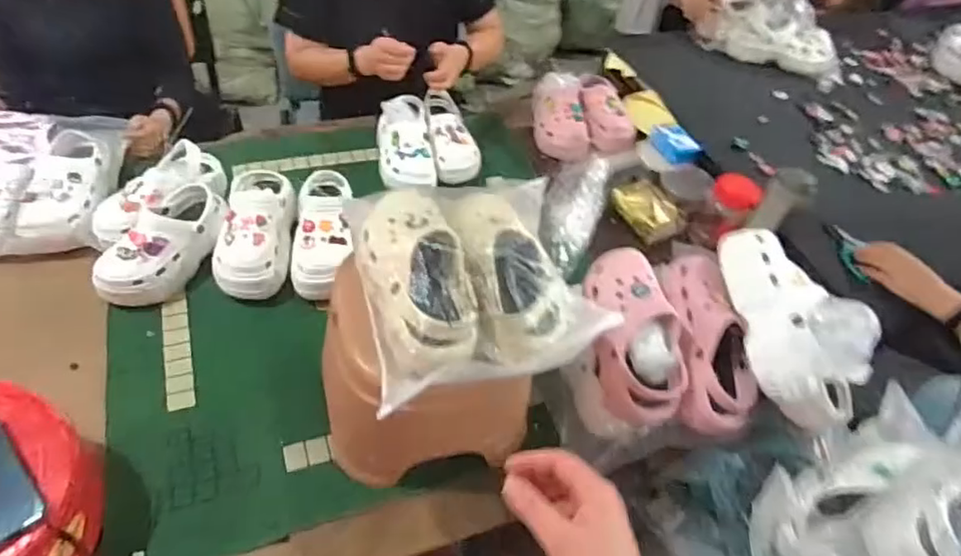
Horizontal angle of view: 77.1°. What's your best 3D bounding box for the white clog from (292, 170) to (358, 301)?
[{"bbox_3d":[-0.283,-0.090,1.110,0.118,0.092,0.268,-2,50,-7],"label":"white clog"}]

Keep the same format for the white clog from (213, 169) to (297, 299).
[{"bbox_3d":[-0.402,-0.092,1.090,0.117,0.108,0.272,-1,50,-5],"label":"white clog"}]

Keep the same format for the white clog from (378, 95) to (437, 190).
[{"bbox_3d":[-0.163,-0.299,1.304,0.122,0.101,0.214,-3,50,-9],"label":"white clog"}]

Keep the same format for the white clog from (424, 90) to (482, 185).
[{"bbox_3d":[-0.063,-0.315,1.360,0.124,0.090,0.215,1,49,-6],"label":"white clog"}]

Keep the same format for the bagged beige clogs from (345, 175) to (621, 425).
[{"bbox_3d":[-0.006,-0.016,0.759,0.297,0.101,0.316,-8,51,-13],"label":"bagged beige clogs"}]

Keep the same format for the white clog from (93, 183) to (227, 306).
[{"bbox_3d":[-0.549,-0.057,1.062,0.112,0.106,0.254,22,51,13],"label":"white clog"}]

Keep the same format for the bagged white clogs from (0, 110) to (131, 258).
[{"bbox_3d":[-0.844,-0.180,1.137,0.275,0.111,0.371,-3,50,-9],"label":"bagged white clogs"}]

